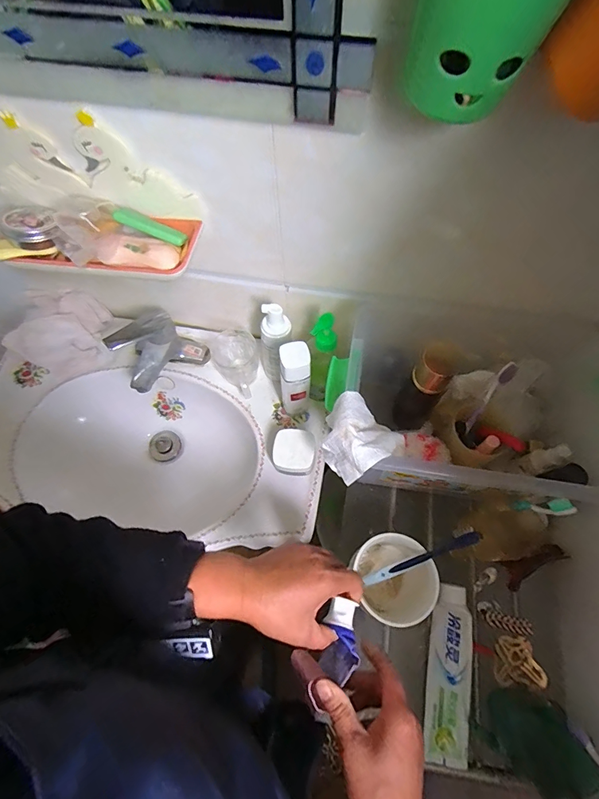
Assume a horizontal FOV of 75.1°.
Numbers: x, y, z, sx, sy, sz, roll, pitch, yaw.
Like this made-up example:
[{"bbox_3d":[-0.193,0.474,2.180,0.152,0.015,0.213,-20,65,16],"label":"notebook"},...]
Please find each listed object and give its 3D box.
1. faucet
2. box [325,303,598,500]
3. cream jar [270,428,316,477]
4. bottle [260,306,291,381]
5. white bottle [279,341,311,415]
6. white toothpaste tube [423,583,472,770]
[{"bbox_3d":[-0.239,-0.084,0.650,0.115,0.092,0.134,39,71,18],"label":"faucet"},{"bbox_3d":[0.214,0.016,0.555,0.290,0.167,0.229,11,65,7],"label":"box"},{"bbox_3d":[-0.008,0.084,0.597,0.063,0.048,0.063,-1,64,1],"label":"cream jar"},{"bbox_3d":[-0.039,-0.085,0.605,0.047,0.163,0.048,35,70,17],"label":"bottle"},{"bbox_3d":[-0.006,-0.023,0.576,0.042,0.164,0.039,-9,64,-3],"label":"white bottle"},{"bbox_3d":[0.186,0.336,0.483,0.053,0.028,0.188,8,65,5],"label":"white toothpaste tube"}]

